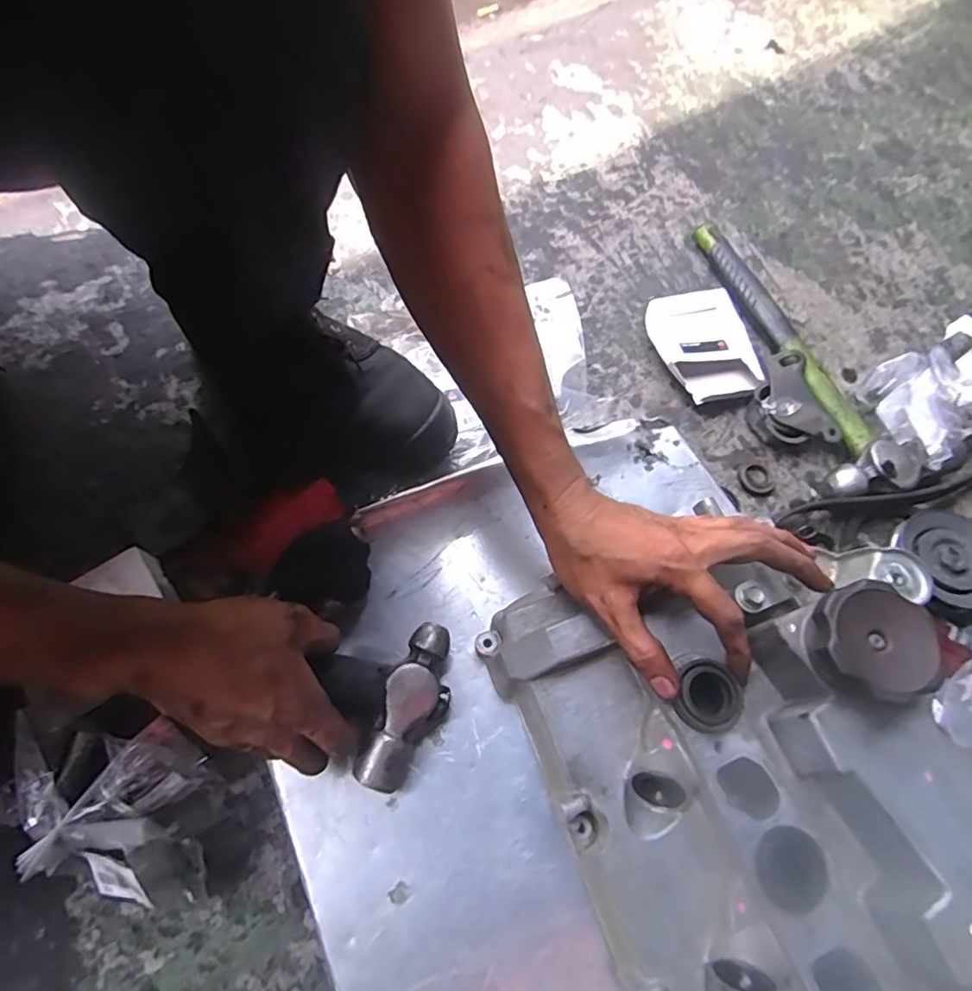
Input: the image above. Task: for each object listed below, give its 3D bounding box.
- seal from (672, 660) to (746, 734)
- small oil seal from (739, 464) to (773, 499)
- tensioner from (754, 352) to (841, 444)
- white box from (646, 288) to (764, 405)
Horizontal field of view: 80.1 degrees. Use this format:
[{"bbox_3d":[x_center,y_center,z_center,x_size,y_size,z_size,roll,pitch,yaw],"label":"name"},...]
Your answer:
[{"bbox_3d":[0.140,0.128,0.365,0.041,0.012,0.043,-30,70,-16],"label":"seal"},{"bbox_3d":[0.263,-0.014,0.564,0.034,0.004,0.038,18,65,5],"label":"small oil seal"},{"bbox_3d":[0.303,-0.095,0.582,0.061,0.029,0.099,-11,66,-8],"label":"tensioner"},{"bbox_3d":[0.227,-0.156,0.607,0.101,0.038,0.116,-9,66,-8],"label":"white box"}]

